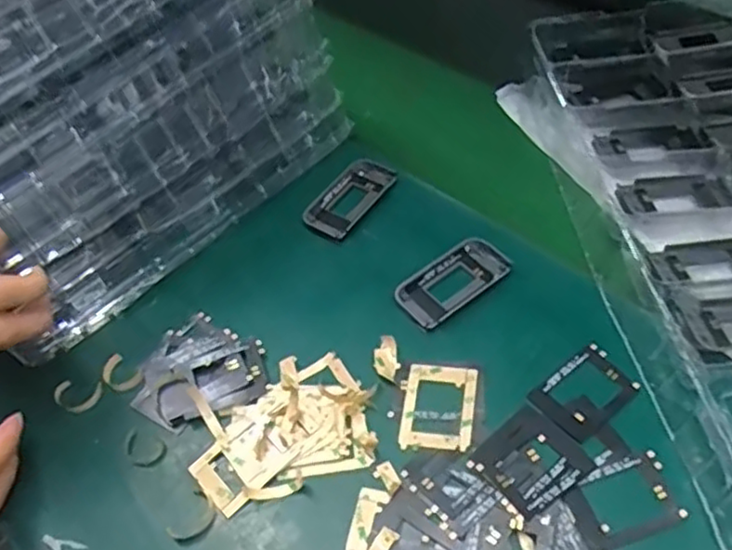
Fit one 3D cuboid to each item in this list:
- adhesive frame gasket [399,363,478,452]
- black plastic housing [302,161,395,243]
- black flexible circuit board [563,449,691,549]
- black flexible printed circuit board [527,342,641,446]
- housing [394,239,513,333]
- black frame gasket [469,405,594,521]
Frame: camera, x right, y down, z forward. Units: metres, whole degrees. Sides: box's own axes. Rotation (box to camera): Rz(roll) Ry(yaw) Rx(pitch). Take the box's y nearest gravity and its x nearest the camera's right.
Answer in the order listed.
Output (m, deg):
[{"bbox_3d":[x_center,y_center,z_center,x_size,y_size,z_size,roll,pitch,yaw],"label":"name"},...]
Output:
[{"bbox_3d":[0.042,0.076,0.402,0.040,0.004,0.053,5,51,10],"label":"adhesive frame gasket"},{"bbox_3d":[-0.011,-0.057,0.512,0.037,0.010,0.077,26,57,24],"label":"black plastic housing"},{"bbox_3d":[0.131,0.114,0.356,0.057,0.004,0.039,-17,51,-9],"label":"black flexible circuit board"},{"bbox_3d":[0.125,0.066,0.398,0.056,0.004,0.040,-33,55,-21],"label":"black flexible printed circuit board"},{"bbox_3d":[0.057,0.004,0.454,0.078,0.007,0.039,-34,55,-21],"label":"housing"},{"bbox_3d":[0.088,0.098,0.372,0.050,0.004,0.049,-31,54,-20],"label":"black frame gasket"}]

